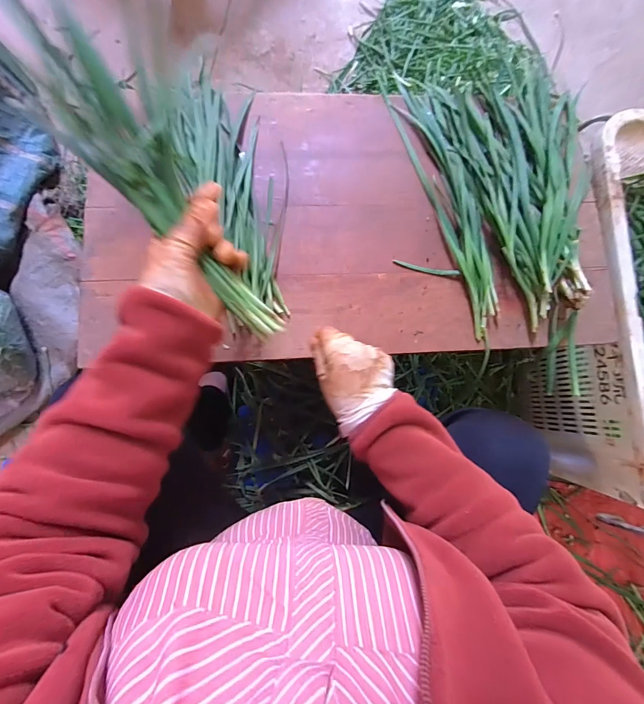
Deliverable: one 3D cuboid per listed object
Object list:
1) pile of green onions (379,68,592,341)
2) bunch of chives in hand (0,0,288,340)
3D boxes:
[{"bbox_3d":[0.263,-0.248,0.502,0.291,0.062,0.438,1,82,-3],"label":"pile of green onions"},{"bbox_3d":[-0.142,-0.165,0.289,0.102,0.028,0.353,-35,102,-7],"label":"bunch of chives in hand"}]

